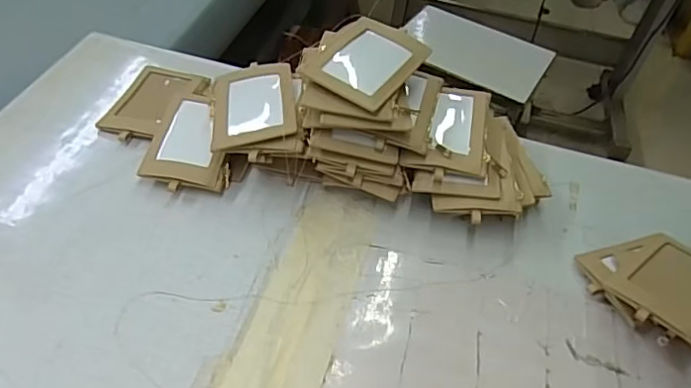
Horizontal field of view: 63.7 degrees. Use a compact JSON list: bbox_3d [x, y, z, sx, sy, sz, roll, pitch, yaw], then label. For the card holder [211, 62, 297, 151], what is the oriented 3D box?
[{"bbox_3d":[-0.081,-0.081,0.493,0.073,0.007,0.099,-11,52,2],"label":"card holder"}]

